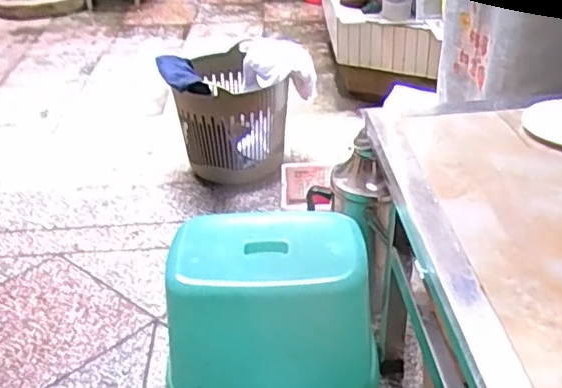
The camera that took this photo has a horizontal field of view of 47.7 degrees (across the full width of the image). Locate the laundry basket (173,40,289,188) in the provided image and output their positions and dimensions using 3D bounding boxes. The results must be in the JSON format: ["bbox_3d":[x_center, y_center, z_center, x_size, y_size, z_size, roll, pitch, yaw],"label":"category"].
[{"bbox_3d":[-0.135,-0.211,1.806,0.293,0.293,0.298,-7,33,-7],"label":"laundry basket"}]

